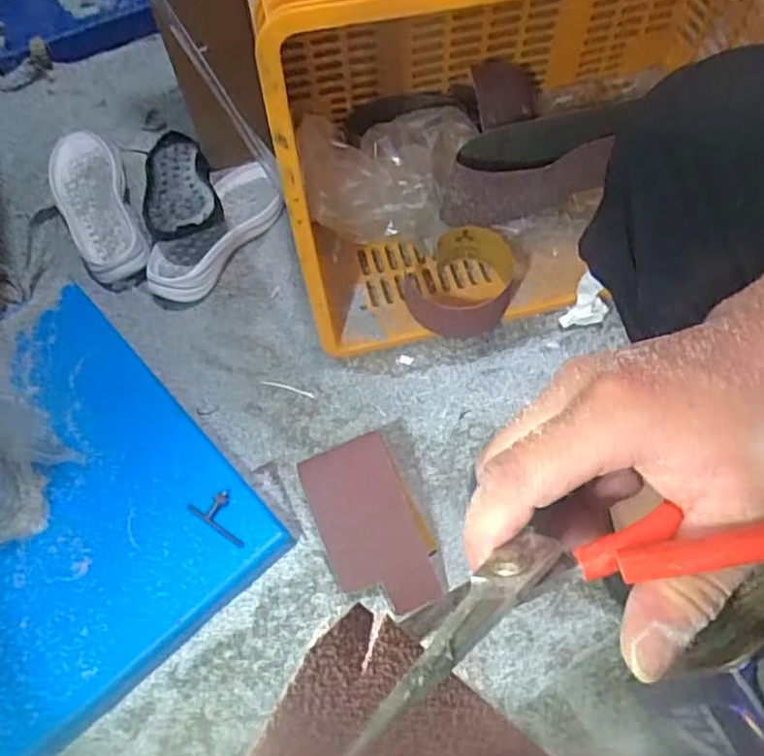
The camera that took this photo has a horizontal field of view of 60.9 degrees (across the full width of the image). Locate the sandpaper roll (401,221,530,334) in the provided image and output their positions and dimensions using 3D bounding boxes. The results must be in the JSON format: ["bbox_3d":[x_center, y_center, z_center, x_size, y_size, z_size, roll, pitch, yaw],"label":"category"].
[{"bbox_3d":[0.102,-0.122,0.846,0.145,0.070,0.134,-1,61,1],"label":"sandpaper roll"}]

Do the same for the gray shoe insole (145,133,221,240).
[{"bbox_3d":[-0.299,-0.277,0.950,0.104,0.034,0.271,-16,49,-7],"label":"gray shoe insole"}]

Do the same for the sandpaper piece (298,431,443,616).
[{"bbox_3d":[-0.016,0.163,0.711,0.099,0.082,0.184,-21,63,-10],"label":"sandpaper piece"}]

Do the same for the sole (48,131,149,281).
[{"bbox_3d":[-0.421,-0.253,0.954,0.103,0.071,0.261,-21,63,-10],"label":"sole"}]

